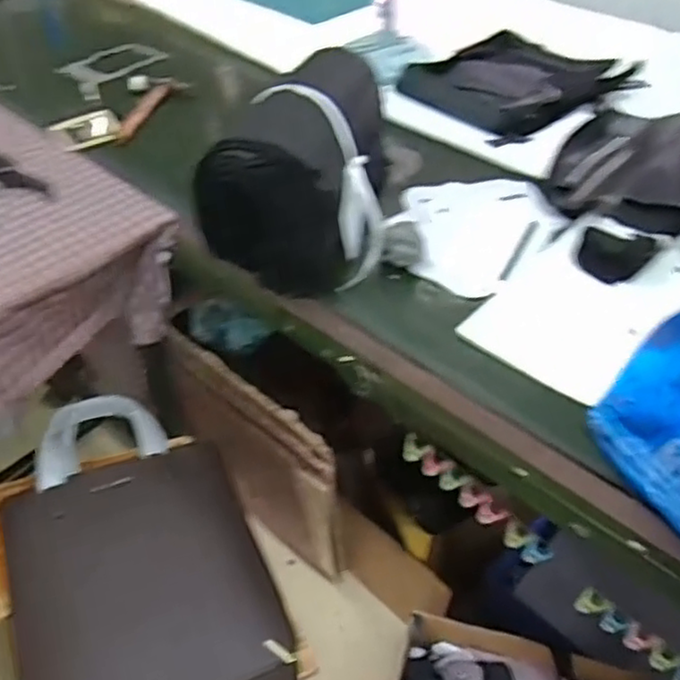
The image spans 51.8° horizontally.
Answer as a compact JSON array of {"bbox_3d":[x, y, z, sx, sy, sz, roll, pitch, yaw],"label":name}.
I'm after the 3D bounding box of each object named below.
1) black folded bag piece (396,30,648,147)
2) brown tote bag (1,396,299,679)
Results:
[{"bbox_3d":[0.334,-0.537,1.402,0.424,0.062,0.362,-28,50,-29],"label":"black folded bag piece"},{"bbox_3d":[-0.292,0.272,0.970,0.315,0.072,0.529,-17,46,-19],"label":"brown tote bag"}]

